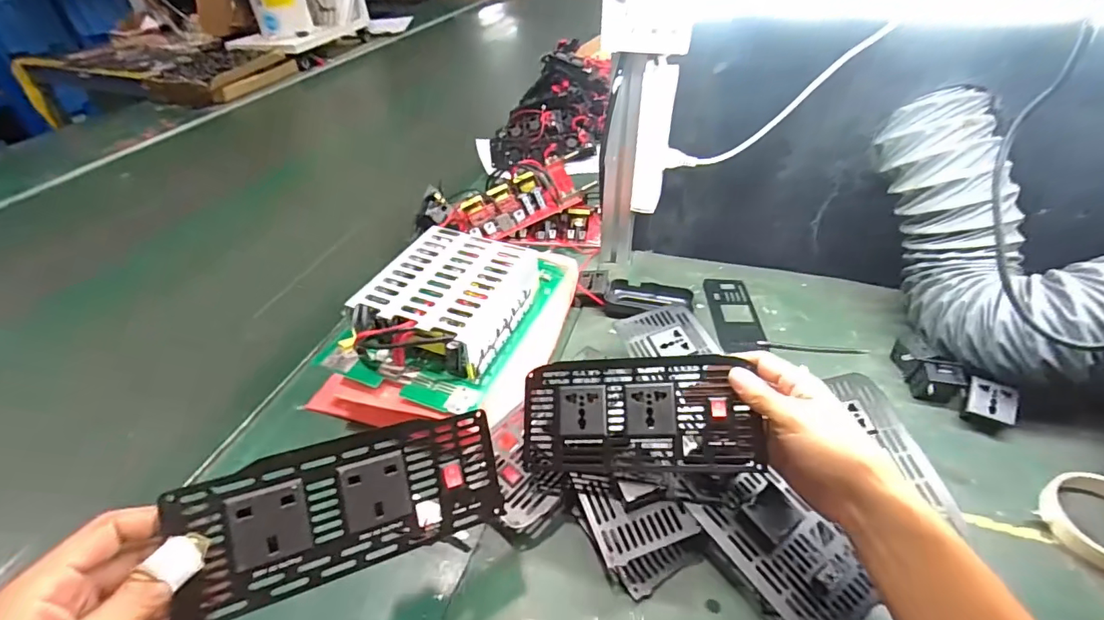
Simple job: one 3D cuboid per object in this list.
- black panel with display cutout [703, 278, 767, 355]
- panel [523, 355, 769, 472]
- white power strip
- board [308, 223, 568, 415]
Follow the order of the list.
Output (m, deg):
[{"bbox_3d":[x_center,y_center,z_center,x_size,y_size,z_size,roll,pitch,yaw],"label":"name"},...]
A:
[{"bbox_3d":[0.235,0.003,0.646,0.057,0.011,0.137,0,40,1],"label":"black panel with display cutout"},{"bbox_3d":[0.069,0.086,0.417,0.185,0.026,0.090,-5,71,15],"label":"panel"},{"bbox_3d":[0.125,-0.208,0.618,0.037,0.170,0.036,11,42,14],"label":"white power strip"},{"bbox_3d":[-0.110,-0.014,0.549,0.177,0.064,0.240,15,43,18],"label":"board"}]

